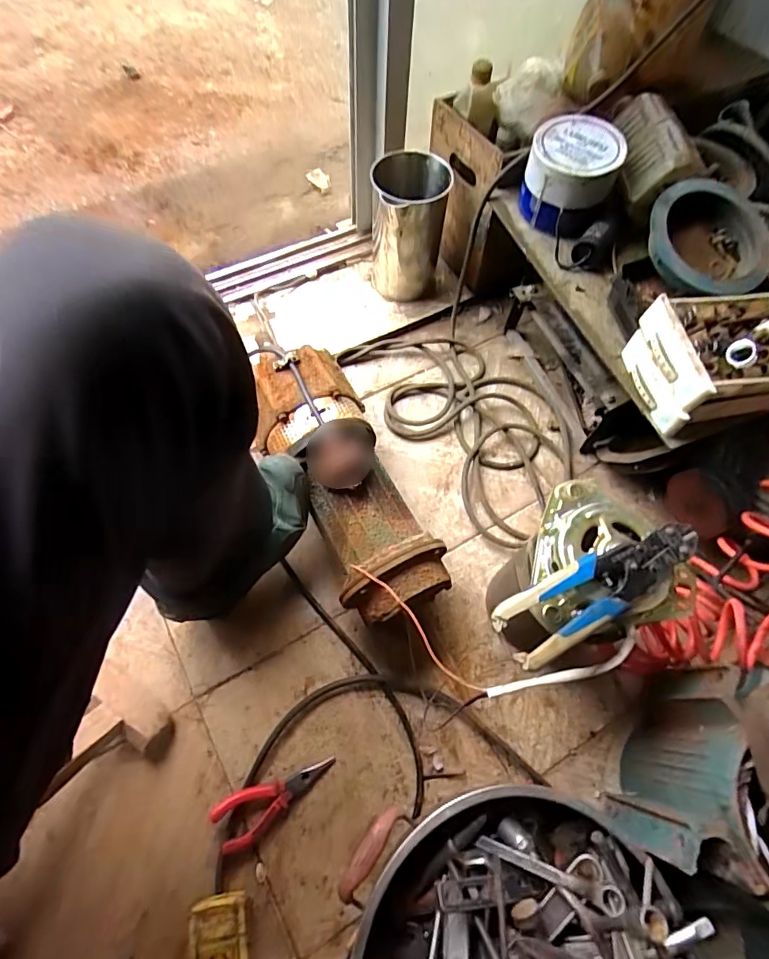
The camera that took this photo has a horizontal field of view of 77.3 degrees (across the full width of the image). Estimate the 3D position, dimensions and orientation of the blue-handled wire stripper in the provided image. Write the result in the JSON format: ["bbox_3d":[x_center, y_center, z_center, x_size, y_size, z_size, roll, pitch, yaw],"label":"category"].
[{"bbox_3d":[0.197,0.095,0.435,0.208,0.017,0.056,-26,70,-14],"label":"blue-handled wire stripper"}]

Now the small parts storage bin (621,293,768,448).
[{"bbox_3d":[0.395,-0.138,0.561,0.173,0.083,0.141,-10,67,-7],"label":"small parts storage bin"}]

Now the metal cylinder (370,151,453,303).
[{"bbox_3d":[0.040,-0.432,0.837,0.118,0.196,0.135,8,66,1],"label":"metal cylinder"}]

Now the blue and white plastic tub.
[{"bbox_3d":[0.255,-0.421,0.675,0.121,0.095,0.132,22,67,7],"label":"blue and white plastic tub"}]

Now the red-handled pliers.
[{"bbox_3d":[-0.131,0.375,0.575,0.146,0.021,0.055,-30,71,-15],"label":"red-handled pliers"}]

